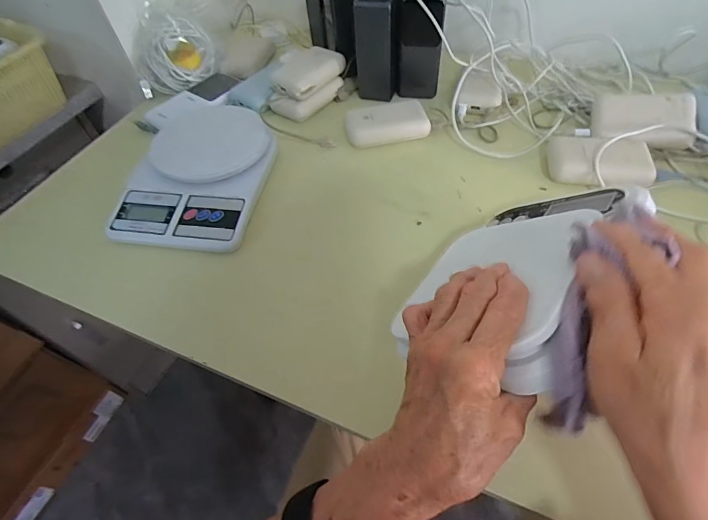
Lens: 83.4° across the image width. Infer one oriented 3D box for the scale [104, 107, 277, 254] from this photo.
[{"bbox_3d":[-0.181,-0.117,0.485,0.162,0.035,0.242,5,54,9],"label":"scale"}]

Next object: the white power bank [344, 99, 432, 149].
[{"bbox_3d":[0.043,-0.177,0.516,0.103,0.030,0.048,-9,53,-2],"label":"white power bank"}]

